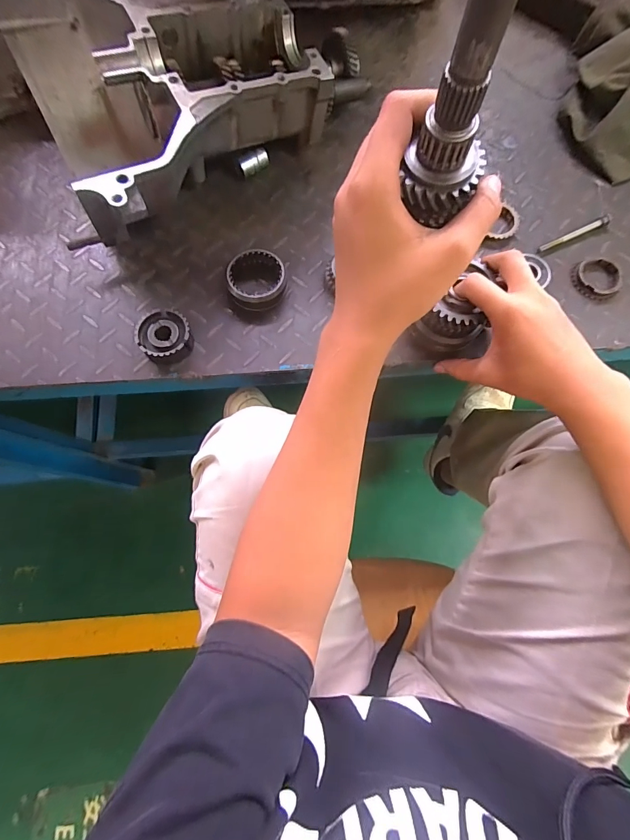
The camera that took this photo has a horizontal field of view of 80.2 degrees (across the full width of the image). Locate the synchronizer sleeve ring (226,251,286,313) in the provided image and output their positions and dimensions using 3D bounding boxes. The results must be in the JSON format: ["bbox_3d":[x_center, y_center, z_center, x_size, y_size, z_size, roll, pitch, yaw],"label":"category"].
[{"bbox_3d":[-0.065,-0.160,0.422,0.063,0.016,0.064,0,74,1],"label":"synchronizer sleeve ring"}]

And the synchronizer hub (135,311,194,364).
[{"bbox_3d":[-0.161,-0.091,0.401,0.054,0.022,0.055,0,74,1],"label":"synchronizer hub"}]

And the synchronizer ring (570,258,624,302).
[{"bbox_3d":[0.328,-0.164,0.437,0.057,0.007,0.053,0,74,1],"label":"synchronizer ring"}]

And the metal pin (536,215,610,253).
[{"bbox_3d":[0.313,-0.224,0.451,0.097,0.010,0.010,-23,75,-5],"label":"metal pin"}]

